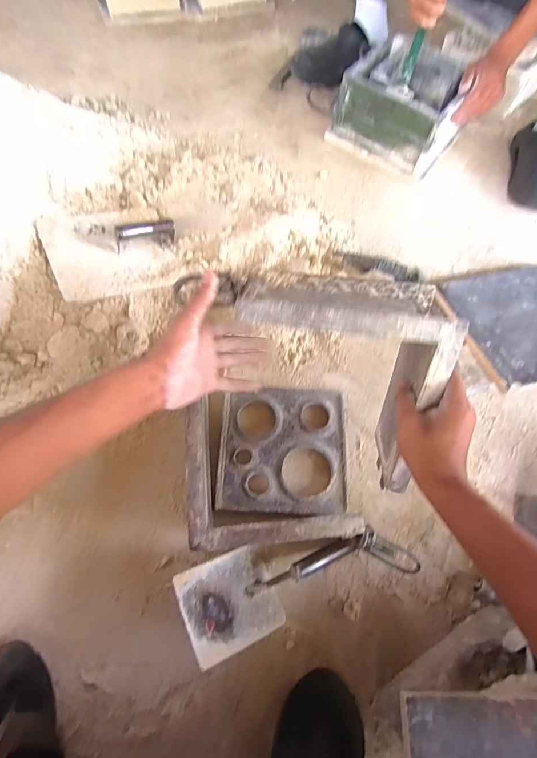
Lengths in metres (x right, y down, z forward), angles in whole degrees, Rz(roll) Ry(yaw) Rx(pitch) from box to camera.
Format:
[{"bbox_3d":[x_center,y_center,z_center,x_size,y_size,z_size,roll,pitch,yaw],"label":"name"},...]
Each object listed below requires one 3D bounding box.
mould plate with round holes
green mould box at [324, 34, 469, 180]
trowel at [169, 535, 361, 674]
[{"bbox_3d":[0.023,0.110,0.628,0.199,0.024,0.193,1,68,-3],"label":"mould plate with round holes"},{"bbox_3d":[0.297,-0.597,0.856,0.236,0.123,0.226,34,70,11],"label":"green mould box"},{"bbox_3d":[0.010,0.273,0.531,0.245,0.070,0.110,-19,70,-11],"label":"trowel"}]

